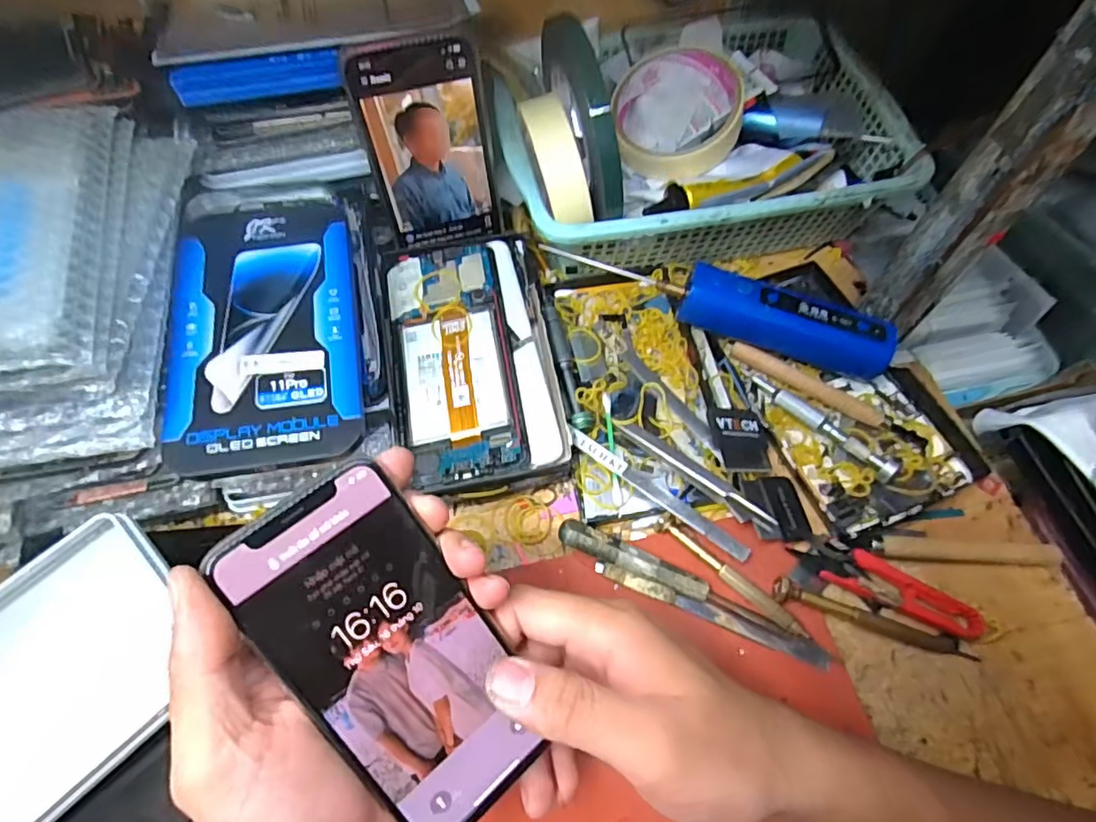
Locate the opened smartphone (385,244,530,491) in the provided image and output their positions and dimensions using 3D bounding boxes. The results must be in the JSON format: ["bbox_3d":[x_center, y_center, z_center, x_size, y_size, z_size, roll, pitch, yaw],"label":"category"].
[{"bbox_3d":[-0.058,-0.035,0.359,0.069,0.008,0.161,-14,67,0],"label":"opened smartphone"}]

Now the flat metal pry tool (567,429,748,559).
[{"bbox_3d":[0.063,0.046,0.341,0.120,0.005,0.014,33,67,15],"label":"flat metal pry tool"}]

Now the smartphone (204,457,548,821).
[{"bbox_3d":[-0.055,0.090,0.220,0.065,0.004,0.139,-36,100,-23],"label":"smartphone"}]

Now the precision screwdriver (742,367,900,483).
[{"bbox_3d":[0.167,0.003,0.360,0.014,0.017,0.105,-39,69,-18],"label":"precision screwdriver"}]

